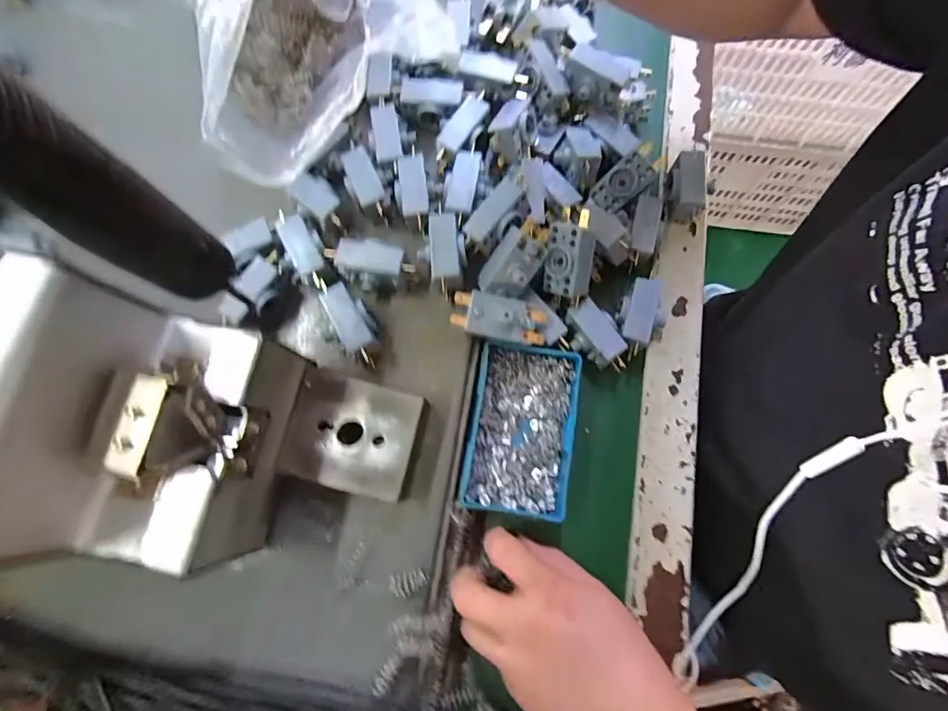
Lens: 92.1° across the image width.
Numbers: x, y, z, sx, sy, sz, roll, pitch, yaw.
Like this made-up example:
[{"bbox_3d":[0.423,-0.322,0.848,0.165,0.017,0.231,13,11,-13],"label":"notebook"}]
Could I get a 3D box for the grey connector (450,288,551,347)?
[{"bbox_3d":[0.020,-0.026,0.311,0.067,0.021,0.029,13,76,-13],"label":"grey connector"}]

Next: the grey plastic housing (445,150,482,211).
[{"bbox_3d":[-0.008,-0.124,0.328,0.019,0.007,0.046,10,76,5],"label":"grey plastic housing"}]

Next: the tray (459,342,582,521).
[{"bbox_3d":[0.035,0.052,0.325,0.071,0.021,0.114,9,76,4],"label":"tray"}]

